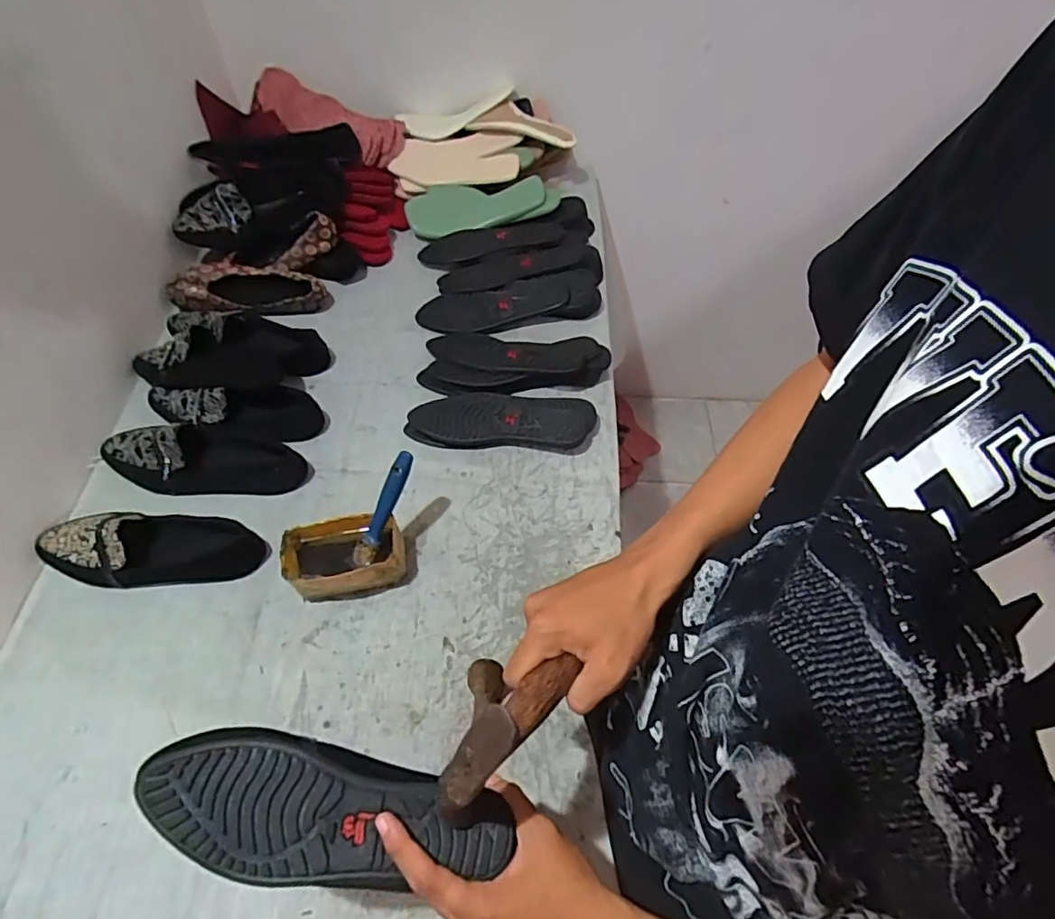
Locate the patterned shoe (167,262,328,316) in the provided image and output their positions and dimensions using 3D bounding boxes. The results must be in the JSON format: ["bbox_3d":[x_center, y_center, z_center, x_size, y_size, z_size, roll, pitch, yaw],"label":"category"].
[{"bbox_3d":[-0.425,-0.254,0.866,0.227,0.066,0.079,1,57,0],"label":"patterned shoe"}]

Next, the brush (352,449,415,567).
[{"bbox_3d":[-0.158,0.053,0.619,0.024,0.146,0.014,34,21,19],"label":"brush"}]

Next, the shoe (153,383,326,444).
[{"bbox_3d":[-0.392,-0.064,0.756,0.231,0.046,0.072,1,57,0],"label":"shoe"}]

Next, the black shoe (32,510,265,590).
[{"bbox_3d":[-0.436,0.102,0.644,0.252,0.051,0.088,3,57,1],"label":"black shoe"}]

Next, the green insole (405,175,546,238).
[{"bbox_3d":[-0.091,-0.449,0.980,0.233,0.015,0.106,-13,70,3],"label":"green insole"}]

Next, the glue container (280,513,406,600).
[{"bbox_3d":[-0.207,0.110,0.644,0.126,0.065,0.076,-7,58,-5],"label":"glue container"}]

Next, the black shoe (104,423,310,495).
[{"bbox_3d":[-0.409,-0.010,0.713,0.243,0.061,0.092,-1,57,-1],"label":"black shoe"}]

